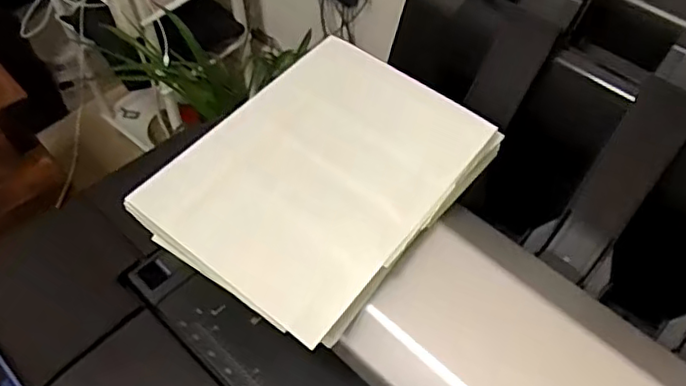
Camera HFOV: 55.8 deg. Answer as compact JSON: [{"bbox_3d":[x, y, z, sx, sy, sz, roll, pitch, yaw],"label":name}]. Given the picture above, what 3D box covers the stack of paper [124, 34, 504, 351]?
[{"bbox_3d":[-0.017,-0.019,0.608,0.213,0.022,0.287,39,66,11],"label":"stack of paper"}]

